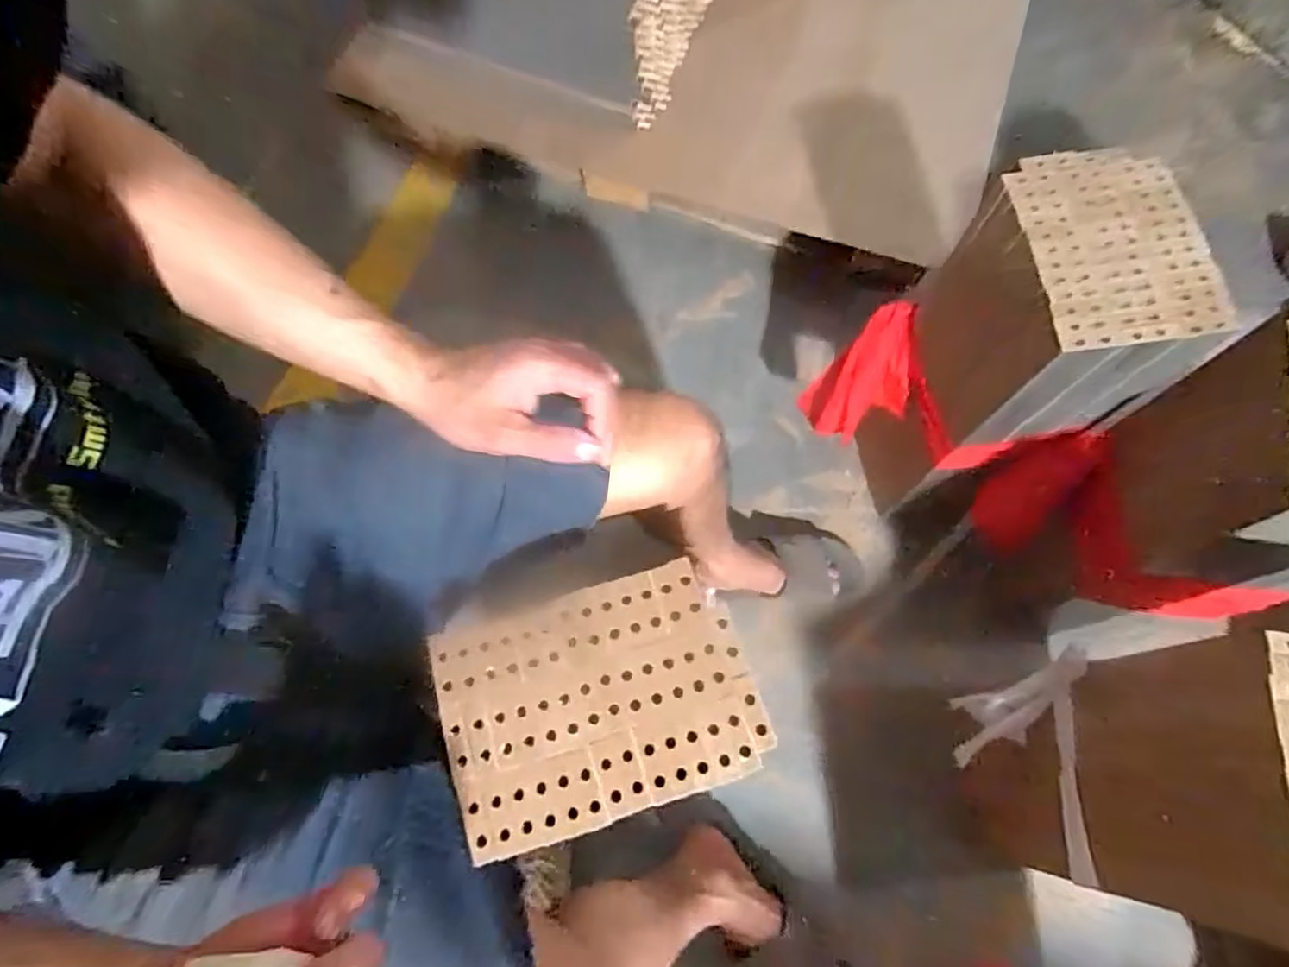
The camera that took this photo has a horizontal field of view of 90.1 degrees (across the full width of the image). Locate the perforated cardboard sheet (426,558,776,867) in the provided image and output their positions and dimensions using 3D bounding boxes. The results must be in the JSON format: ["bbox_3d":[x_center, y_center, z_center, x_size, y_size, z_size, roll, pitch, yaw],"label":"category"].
[{"bbox_3d":[-0.032,0.152,0.448,0.206,0.010,0.147,-17,72,-5],"label":"perforated cardboard sheet"}]

